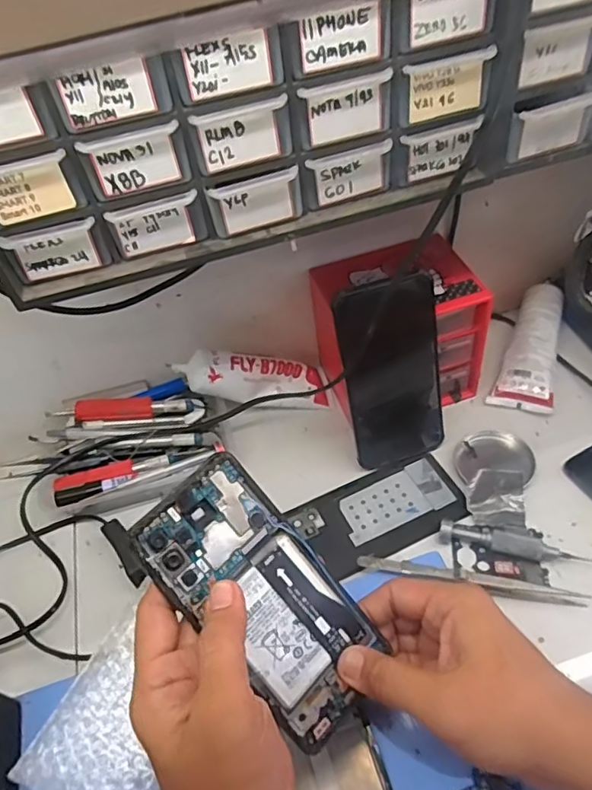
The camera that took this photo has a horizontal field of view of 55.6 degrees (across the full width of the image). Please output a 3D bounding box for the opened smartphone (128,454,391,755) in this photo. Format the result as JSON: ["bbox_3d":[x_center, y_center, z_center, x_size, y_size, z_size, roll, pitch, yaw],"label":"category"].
[{"bbox_3d":[-0.015,0.113,0.311,0.074,0.010,0.156,-38,94,-27],"label":"opened smartphone"}]

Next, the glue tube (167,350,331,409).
[{"bbox_3d":[-0.038,-0.010,0.523,0.144,0.045,0.030,7,37,-28],"label":"glue tube"}]

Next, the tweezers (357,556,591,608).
[{"bbox_3d":[0.125,0.134,0.403,0.156,0.018,0.011,6,46,13],"label":"tweezers"}]

